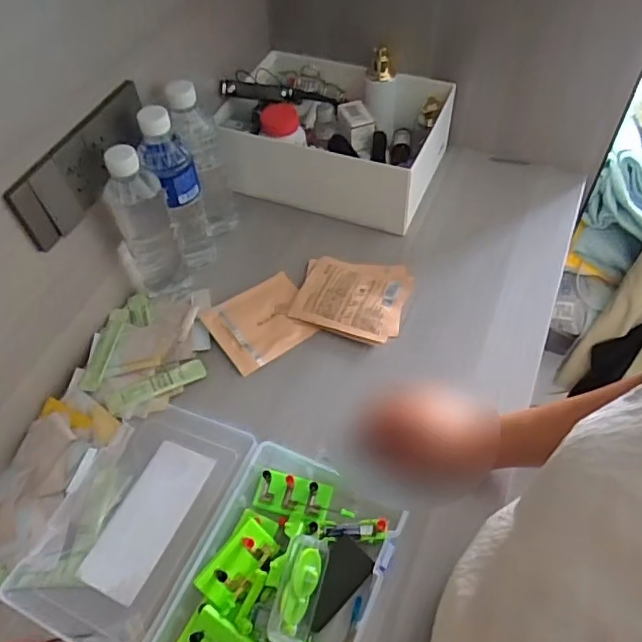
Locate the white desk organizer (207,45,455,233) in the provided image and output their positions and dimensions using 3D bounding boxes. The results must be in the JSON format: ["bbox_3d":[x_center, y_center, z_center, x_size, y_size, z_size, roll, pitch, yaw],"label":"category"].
[{"bbox_3d":[0.022,-0.272,0.811,0.297,0.127,0.205,16,56,14],"label":"white desk organizer"}]

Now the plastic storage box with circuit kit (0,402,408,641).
[{"bbox_3d":[-0.105,0.211,0.522,0.308,0.051,0.227,21,58,13],"label":"plastic storage box with circuit kit"}]

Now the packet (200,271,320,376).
[{"bbox_3d":[-0.072,-0.001,0.704,0.121,0.010,0.101,-30,61,-19],"label":"packet"}]

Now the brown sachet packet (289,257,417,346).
[{"bbox_3d":[0.040,-0.032,0.712,0.132,0.017,0.119,15,57,9],"label":"brown sachet packet"}]

